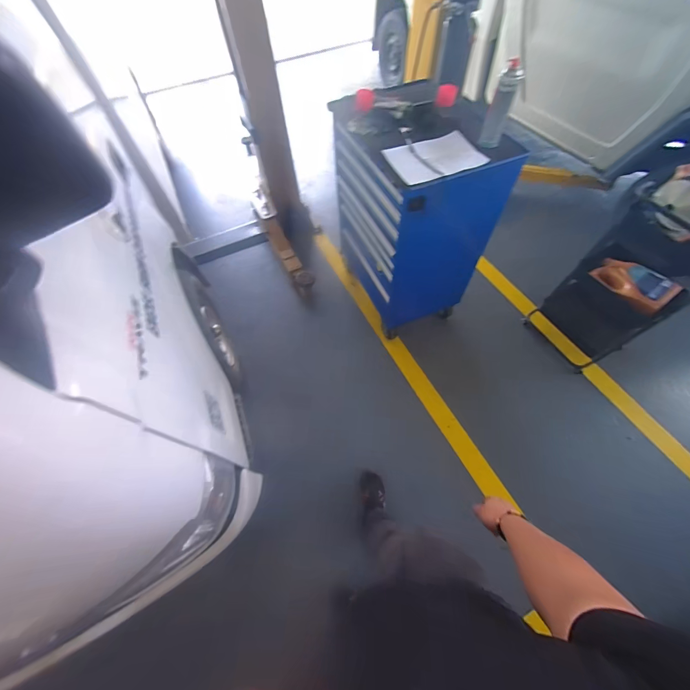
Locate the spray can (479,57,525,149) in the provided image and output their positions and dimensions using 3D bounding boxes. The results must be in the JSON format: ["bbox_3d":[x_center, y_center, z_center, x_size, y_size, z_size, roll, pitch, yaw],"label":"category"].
[{"bbox_3d":[0.501,-0.765,0.958,0.064,0.218,0.057,11,60,9],"label":"spray can"}]

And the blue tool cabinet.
[{"bbox_3d":[0.313,-0.601,1.459,0.495,0.901,0.624,-22,61,-10],"label":"blue tool cabinet"}]

